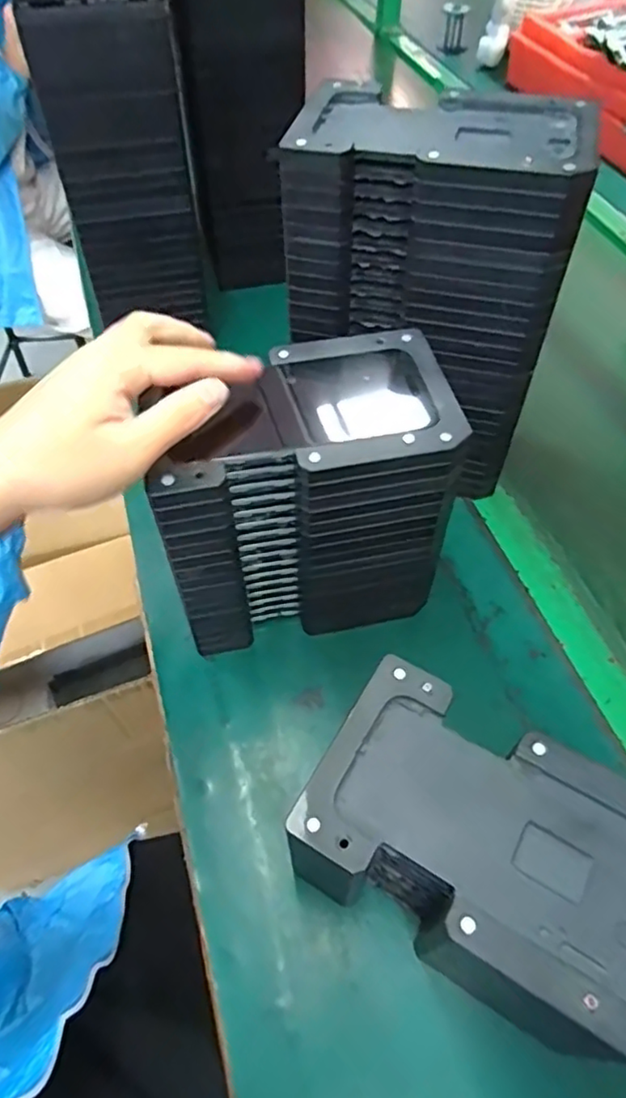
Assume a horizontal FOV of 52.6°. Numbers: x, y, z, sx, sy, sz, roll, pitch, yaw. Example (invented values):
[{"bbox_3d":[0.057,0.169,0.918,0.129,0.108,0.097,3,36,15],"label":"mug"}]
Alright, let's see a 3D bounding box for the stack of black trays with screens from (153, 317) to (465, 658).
[{"bbox_3d":[-0.007,-0.031,0.456,0.182,0.188,0.107,-10,55,-6],"label":"stack of black trays with screens"}]

